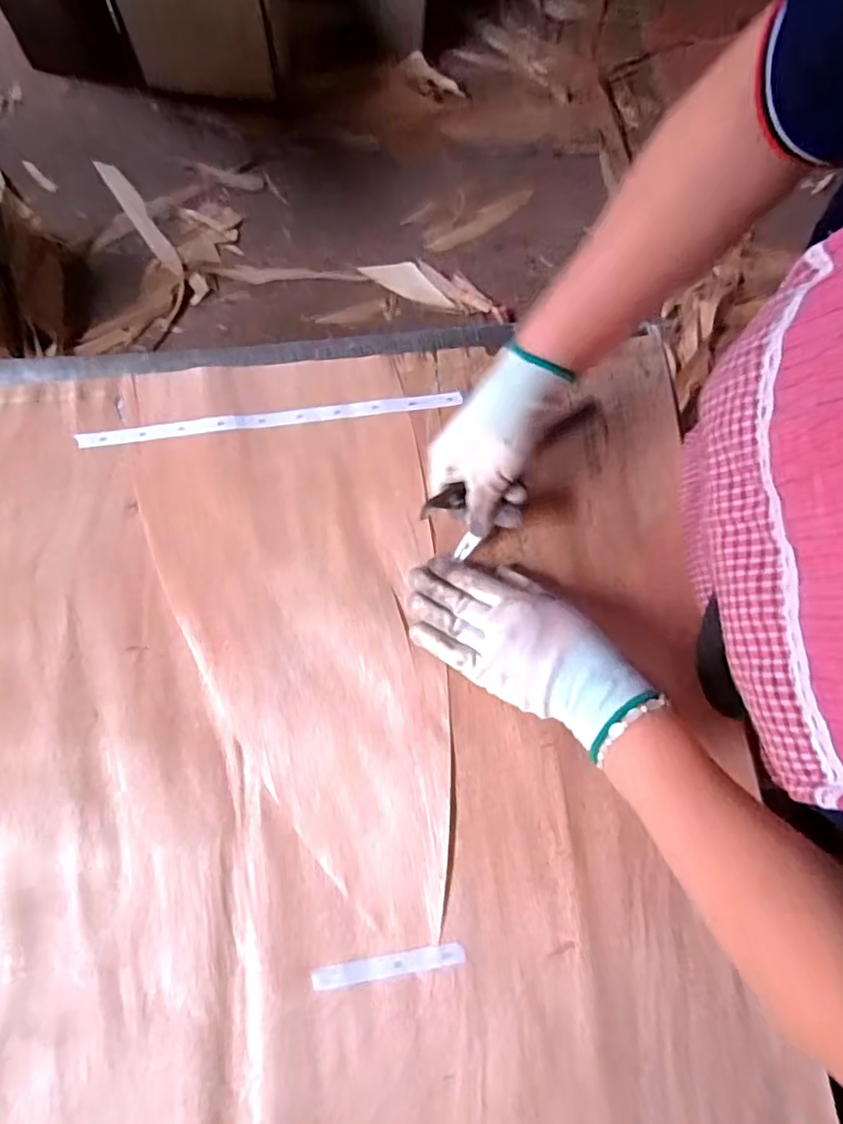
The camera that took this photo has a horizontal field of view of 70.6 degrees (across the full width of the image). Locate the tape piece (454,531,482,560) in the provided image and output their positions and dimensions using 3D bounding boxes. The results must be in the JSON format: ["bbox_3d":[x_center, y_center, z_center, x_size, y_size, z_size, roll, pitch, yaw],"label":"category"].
[{"bbox_3d":[0.036,-0.013,0.485,0.013,0.004,0.023,45,107,19],"label":"tape piece"}]

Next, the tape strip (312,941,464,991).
[{"bbox_3d":[-0.022,0.271,0.400,0.100,0.008,0.014,-7,75,-6],"label":"tape strip"}]

